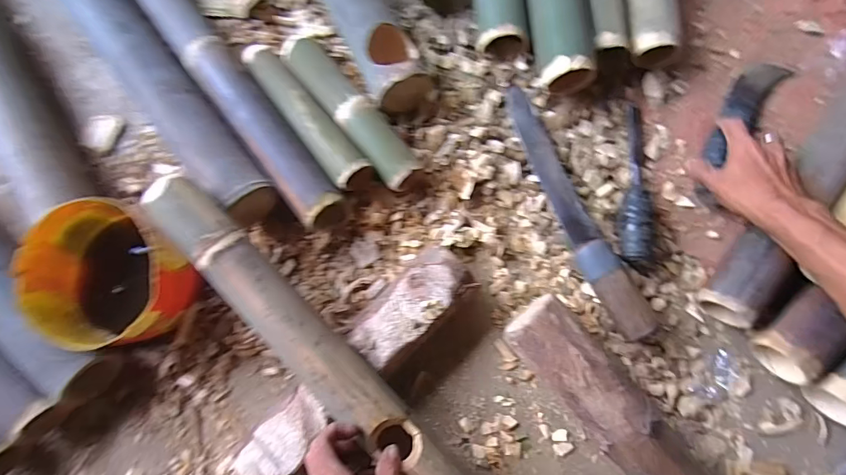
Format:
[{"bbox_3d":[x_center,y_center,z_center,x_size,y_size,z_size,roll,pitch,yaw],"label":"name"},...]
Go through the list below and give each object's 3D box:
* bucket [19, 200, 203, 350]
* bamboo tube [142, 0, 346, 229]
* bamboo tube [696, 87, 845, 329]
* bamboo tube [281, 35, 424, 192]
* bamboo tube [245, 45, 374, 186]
[{"bbox_3d":[-0.329,0.043,0.475,0.155,0.096,0.141,-1,79,4],"label":"bucket"},{"bbox_3d":[-0.285,-0.246,0.547,0.057,0.060,0.583,-38,79,-4],"label":"bamboo tube"},{"bbox_3d":[0.512,-0.166,0.485,0.071,0.068,0.639,38,84,10],"label":"bamboo tube"},{"bbox_3d":[-0.088,-0.153,0.519,0.044,0.036,0.233,-39,79,-4],"label":"bamboo tube"},{"bbox_3d":[-0.142,-0.147,0.517,0.043,0.042,0.228,-40,79,-4],"label":"bamboo tube"}]

